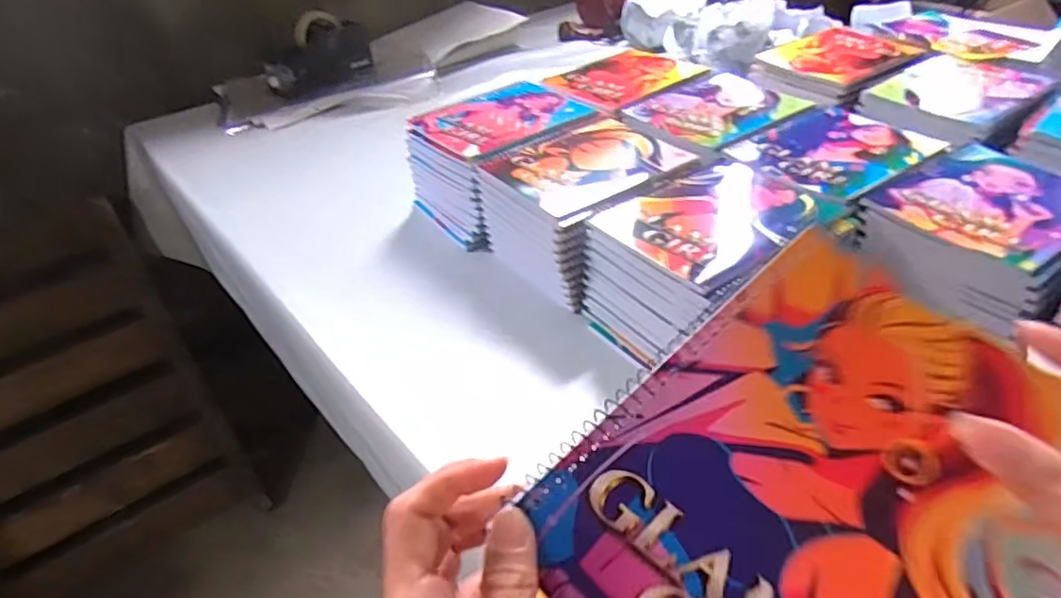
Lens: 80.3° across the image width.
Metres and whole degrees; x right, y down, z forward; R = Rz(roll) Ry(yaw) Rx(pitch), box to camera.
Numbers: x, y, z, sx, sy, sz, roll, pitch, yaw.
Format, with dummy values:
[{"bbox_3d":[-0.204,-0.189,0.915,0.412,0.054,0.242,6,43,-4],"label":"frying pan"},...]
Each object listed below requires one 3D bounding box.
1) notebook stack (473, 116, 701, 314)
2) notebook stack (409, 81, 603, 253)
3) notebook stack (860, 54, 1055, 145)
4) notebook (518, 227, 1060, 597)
[{"bbox_3d":[0.064,-0.108,0.713,0.201,0.106,0.169,-28,43,-27],"label":"notebook stack"},{"bbox_3d":[-0.039,-0.180,0.811,0.215,0.110,0.155,-32,45,-31],"label":"notebook stack"},{"bbox_3d":[0.554,-0.261,0.803,0.216,0.033,0.160,-22,41,-21],"label":"notebook stack"},{"bbox_3d":[0.108,0.073,0.241,0.201,0.010,0.149,-39,71,-11],"label":"notebook"}]

